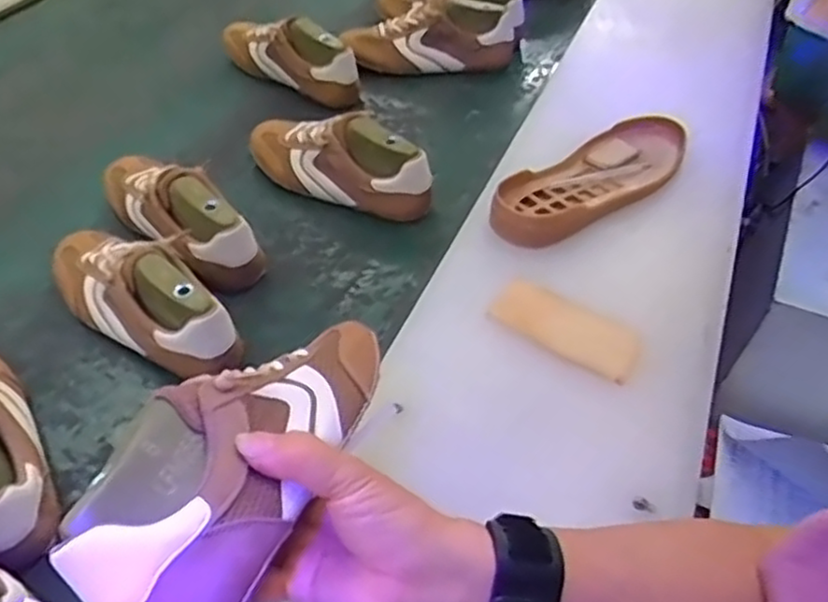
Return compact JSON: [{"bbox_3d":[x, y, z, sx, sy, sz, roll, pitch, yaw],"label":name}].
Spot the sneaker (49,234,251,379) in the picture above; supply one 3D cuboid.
[{"bbox_3d":[-0.249,-0.017,0.651,0.236,0.079,0.090,26,52,24],"label":"sneaker"}]

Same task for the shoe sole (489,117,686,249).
[{"bbox_3d":[0.183,-0.127,0.714,0.273,0.026,0.093,-28,51,-28],"label":"shoe sole"}]

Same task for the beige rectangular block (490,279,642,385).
[{"bbox_3d":[0.126,0.020,0.585,0.121,0.010,0.055,29,49,25],"label":"beige rectangular block"}]

